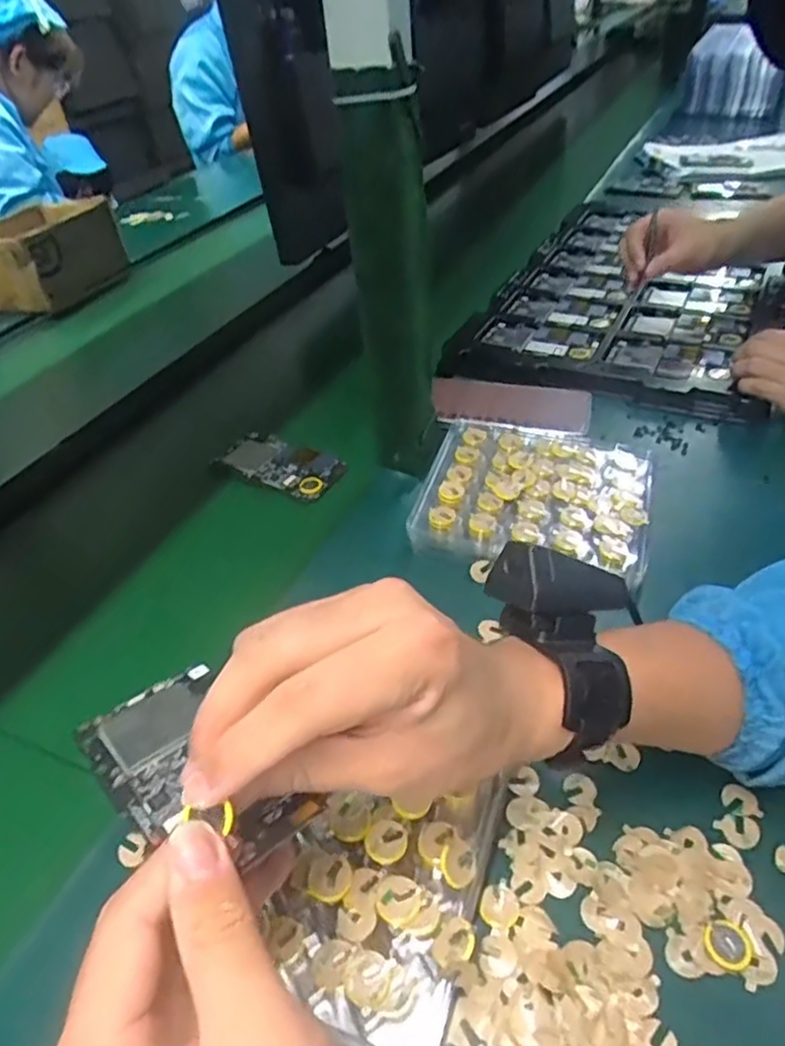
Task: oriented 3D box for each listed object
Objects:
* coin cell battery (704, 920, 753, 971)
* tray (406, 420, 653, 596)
[{"bbox_3d":[0.155,0.195,0.314,0.021,0.004,0.020,-35,47,-30],"label":"coin cell battery"},{"bbox_3d":[0.112,-0.030,0.533,0.168,0.023,0.145,9,42,17],"label":"tray"}]

